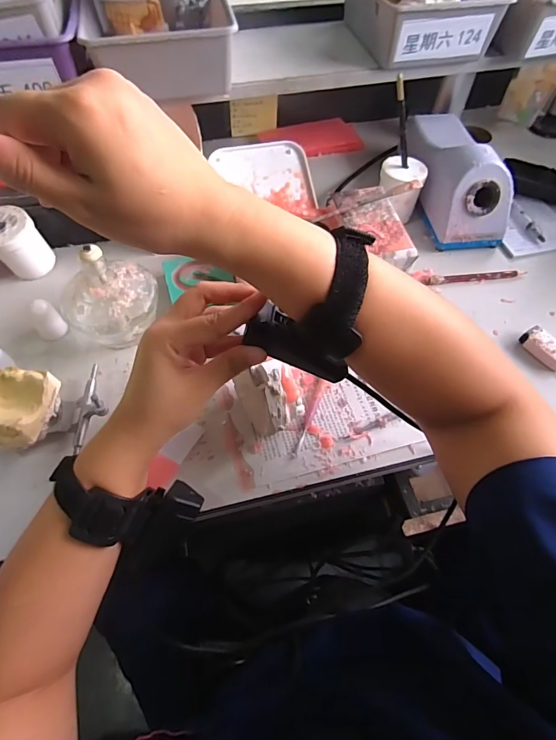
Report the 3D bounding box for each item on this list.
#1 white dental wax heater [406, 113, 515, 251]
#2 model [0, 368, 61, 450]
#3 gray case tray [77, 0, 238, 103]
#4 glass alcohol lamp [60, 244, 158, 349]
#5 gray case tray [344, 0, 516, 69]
[{"bbox_3d":[0.226,-0.263,0.527,0.086,0.089,0.208,-8,59,-5],"label":"white dental wax heater"},{"bbox_3d":[-0.236,0.036,0.359,0.068,0.052,0.067,5,58,3],"label":"model"},{"bbox_3d":[-0.129,-0.363,0.446,0.151,0.061,0.142,-10,59,-6],"label":"gray case tray"},{"bbox_3d":[-0.165,-0.071,0.398,0.091,0.099,0.079,-29,63,-16],"label":"glass alcohol lamp"},{"bbox_3d":[0.175,-0.442,0.494,0.153,0.064,0.154,-10,59,-6],"label":"gray case tray"}]

